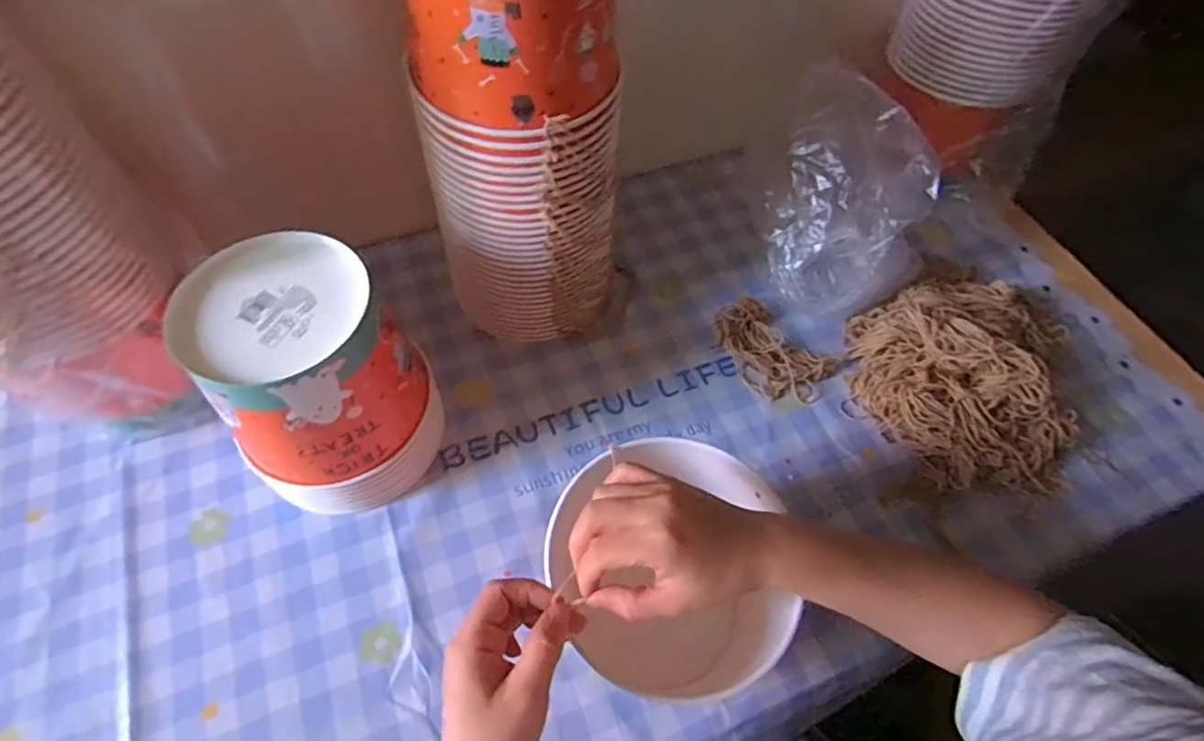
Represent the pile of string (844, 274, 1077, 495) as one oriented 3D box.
[{"bbox_3d":[0.356,-0.006,0.593,0.212,0.065,0.248,6,57,2],"label":"pile of string"}]

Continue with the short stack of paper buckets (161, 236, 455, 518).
[{"bbox_3d":[-0.218,0.009,0.493,0.133,0.187,0.136,-31,64,-20],"label":"short stack of paper buckets"}]

